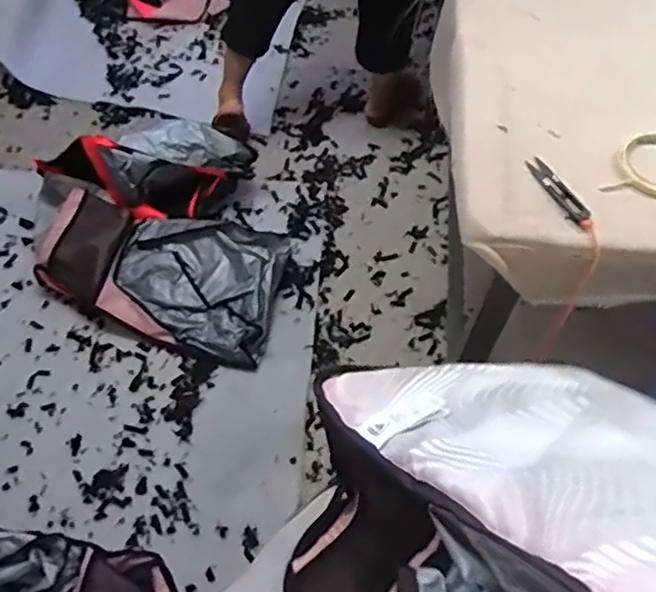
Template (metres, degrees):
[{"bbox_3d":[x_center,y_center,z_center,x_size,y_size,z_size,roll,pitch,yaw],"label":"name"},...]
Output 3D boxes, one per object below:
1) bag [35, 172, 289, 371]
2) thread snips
[{"bbox_3d":[-0.414,-0.066,1.458,0.607,0.126,0.292,13,62,8],"label":"bag"},{"bbox_3d":[0.255,-0.115,0.701,0.023,0.007,0.105,-21,62,-11],"label":"thread snips"}]

